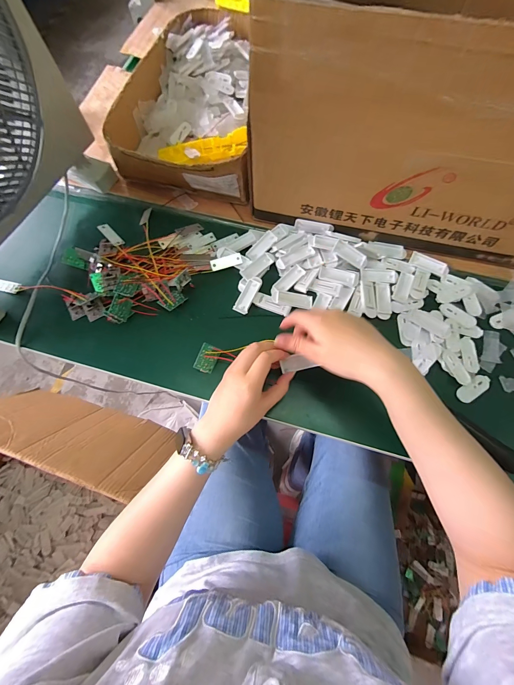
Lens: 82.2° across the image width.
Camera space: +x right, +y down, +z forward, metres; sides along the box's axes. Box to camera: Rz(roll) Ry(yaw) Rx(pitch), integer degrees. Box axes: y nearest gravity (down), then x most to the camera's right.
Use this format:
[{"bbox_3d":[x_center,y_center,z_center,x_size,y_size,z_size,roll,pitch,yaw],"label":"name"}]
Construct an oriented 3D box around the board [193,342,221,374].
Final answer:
[{"bbox_3d":[-0.065,0.021,0.389,0.026,0.004,0.035,24,87,-24],"label":"board"}]

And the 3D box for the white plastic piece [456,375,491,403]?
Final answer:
[{"bbox_3d":[0.280,0.059,0.380,0.051,0.005,0.020,-32,73,-11],"label":"white plastic piece"}]

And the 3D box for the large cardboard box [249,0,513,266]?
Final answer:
[{"bbox_3d":[0.212,-0.287,0.359,0.400,0.234,0.212,12,70,4],"label":"large cardboard box"}]

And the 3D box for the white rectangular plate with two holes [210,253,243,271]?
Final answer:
[{"bbox_3d":[-0.045,-0.120,0.440,0.047,0.007,0.015,-20,71,-7],"label":"white rectangular plate with two holes"}]

